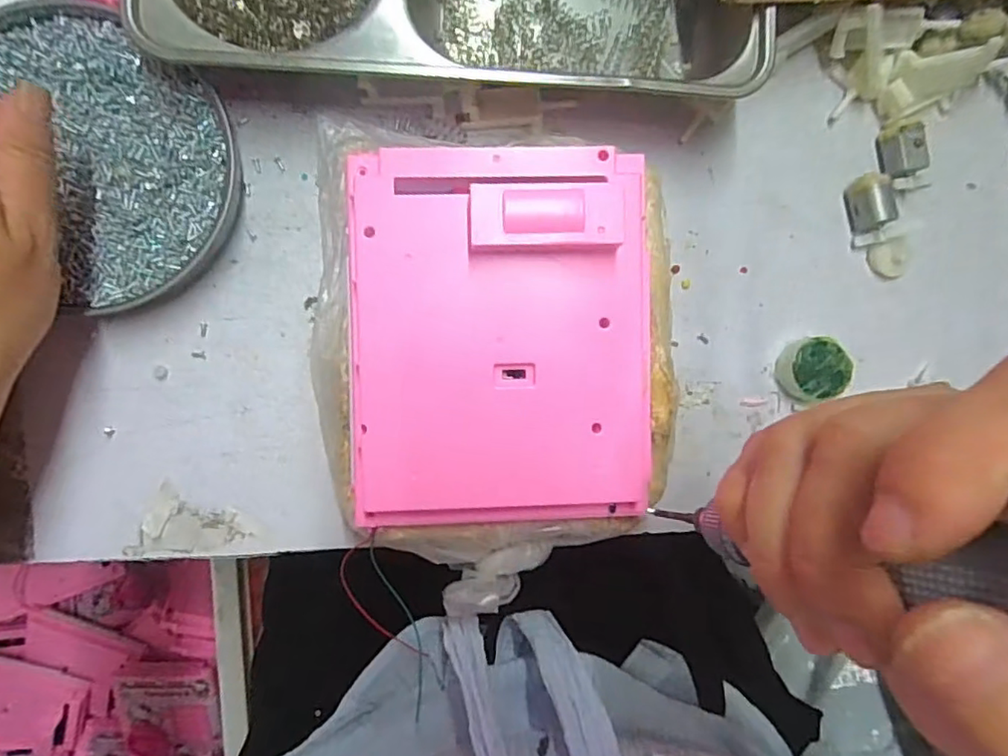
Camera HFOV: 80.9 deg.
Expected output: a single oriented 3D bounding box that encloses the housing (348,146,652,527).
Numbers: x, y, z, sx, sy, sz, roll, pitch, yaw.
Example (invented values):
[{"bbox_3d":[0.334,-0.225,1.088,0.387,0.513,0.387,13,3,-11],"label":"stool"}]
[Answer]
[{"bbox_3d":[0.000,-0.015,0.243,0.123,0.023,0.156,-1,93,-4],"label":"housing"}]

